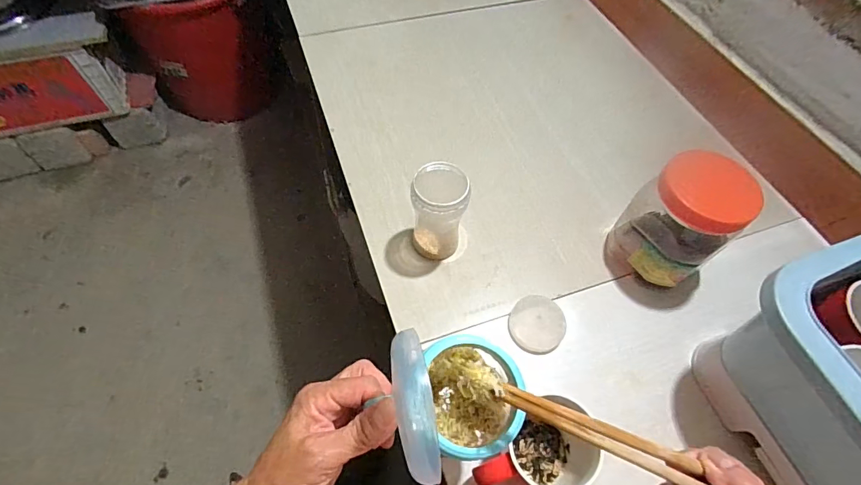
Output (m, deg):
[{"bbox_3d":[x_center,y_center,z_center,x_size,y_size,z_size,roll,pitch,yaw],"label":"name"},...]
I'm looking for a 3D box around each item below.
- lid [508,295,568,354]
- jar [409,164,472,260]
[{"bbox_3d":[0.120,0.091,0.481,0.059,0.014,0.061,1,58,-2],"label":"lid"},{"bbox_3d":[0.010,-0.033,0.497,0.059,0.112,0.064,1,58,-2],"label":"jar"}]

